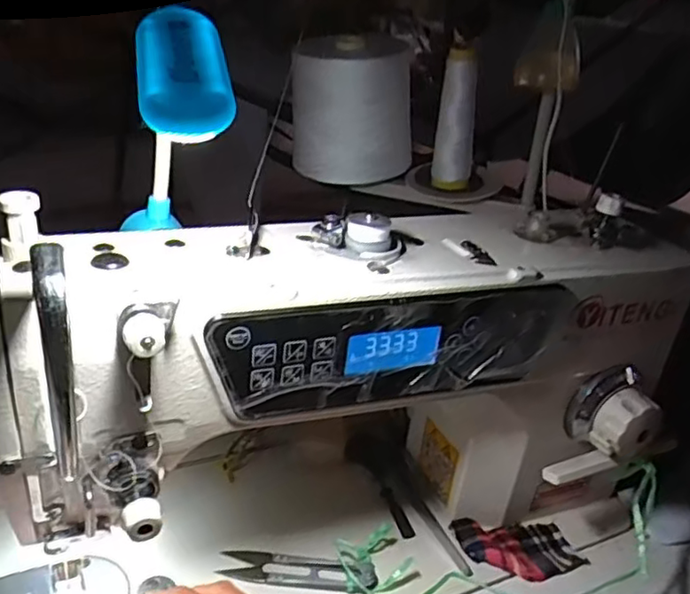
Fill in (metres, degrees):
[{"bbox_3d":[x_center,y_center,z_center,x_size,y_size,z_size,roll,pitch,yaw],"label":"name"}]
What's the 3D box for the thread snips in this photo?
[{"bbox_3d":[-0.030,0.180,0.424,0.102,0.013,0.024,7,26,1],"label":"thread snips"}]

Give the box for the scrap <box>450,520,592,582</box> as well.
[{"bbox_3d":[0.125,0.179,0.460,0.086,0.011,0.048,2,27,-10],"label":"scrap"}]

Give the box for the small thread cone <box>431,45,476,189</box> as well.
[{"bbox_3d":[0.137,-0.204,0.777,0.050,0.182,0.041,11,27,8],"label":"small thread cone"}]

